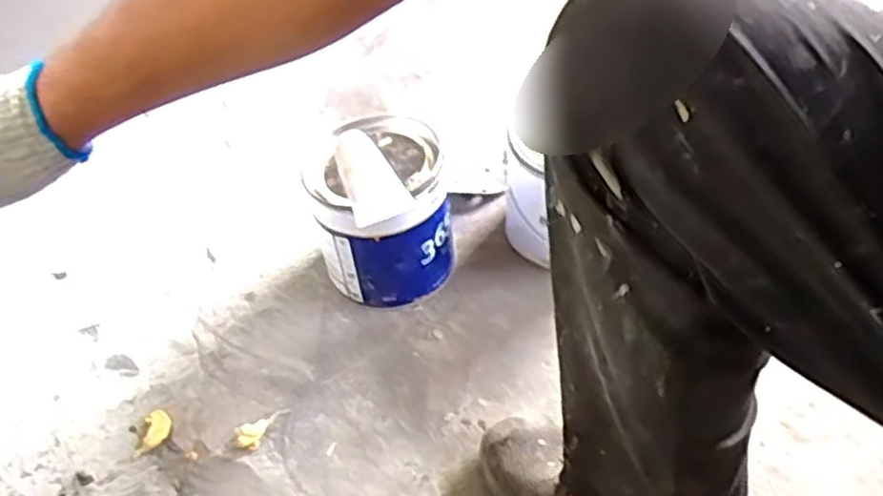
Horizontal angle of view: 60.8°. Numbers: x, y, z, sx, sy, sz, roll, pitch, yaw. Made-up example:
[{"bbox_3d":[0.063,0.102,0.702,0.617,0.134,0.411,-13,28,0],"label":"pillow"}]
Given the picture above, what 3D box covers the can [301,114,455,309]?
[{"bbox_3d":[-0.063,-0.036,0.808,0.132,0.172,0.161,-10,48,-3],"label":"can"}]

